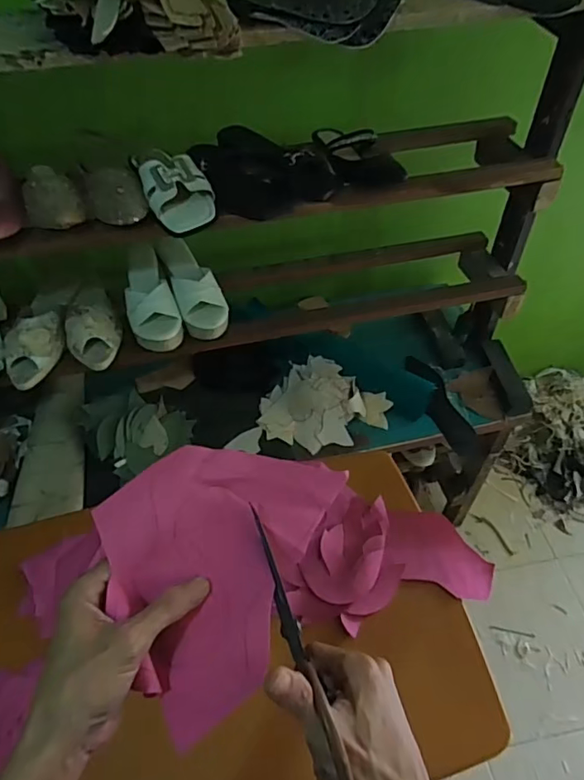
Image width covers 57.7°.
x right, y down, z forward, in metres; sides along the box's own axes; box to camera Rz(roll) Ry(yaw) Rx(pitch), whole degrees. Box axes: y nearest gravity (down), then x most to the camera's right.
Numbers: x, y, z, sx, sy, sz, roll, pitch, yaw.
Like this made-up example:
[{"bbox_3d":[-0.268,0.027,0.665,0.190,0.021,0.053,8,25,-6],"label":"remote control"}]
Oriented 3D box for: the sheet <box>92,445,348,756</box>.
[{"bbox_3d":[-0.045,0.118,0.392,0.188,0.021,0.163,-35,81,-18],"label":"sheet"}]

